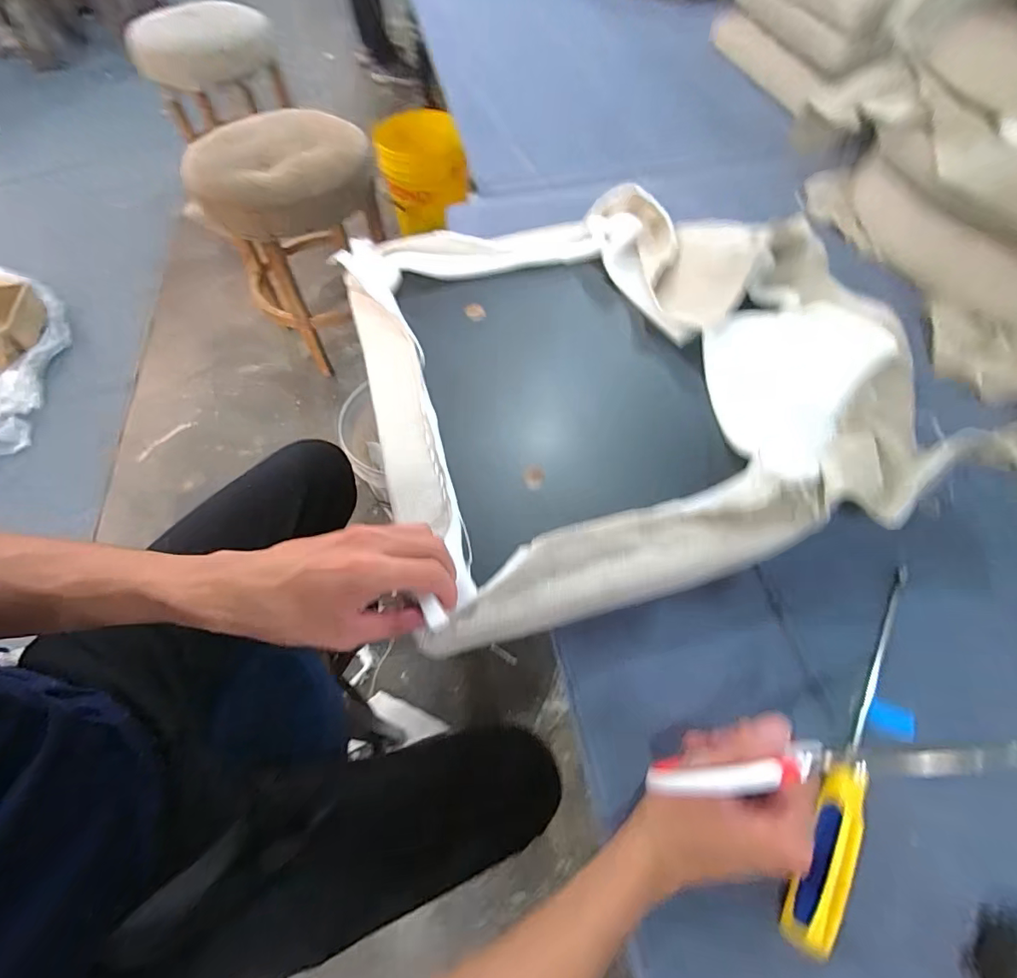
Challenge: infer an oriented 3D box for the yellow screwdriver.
[{"bbox_3d":[0.260,0.169,0.362,0.031,0.022,0.303,30,64,16],"label":"yellow screwdriver"}]

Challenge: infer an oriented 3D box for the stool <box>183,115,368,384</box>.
[{"bbox_3d":[-0.569,-0.689,1.444,0.440,0.606,0.436,-14,61,-8],"label":"stool"}]

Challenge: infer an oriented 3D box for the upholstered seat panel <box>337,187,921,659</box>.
[{"bbox_3d":[0.094,-0.126,0.481,0.461,0.120,0.439,-13,61,-8],"label":"upholstered seat panel"}]

